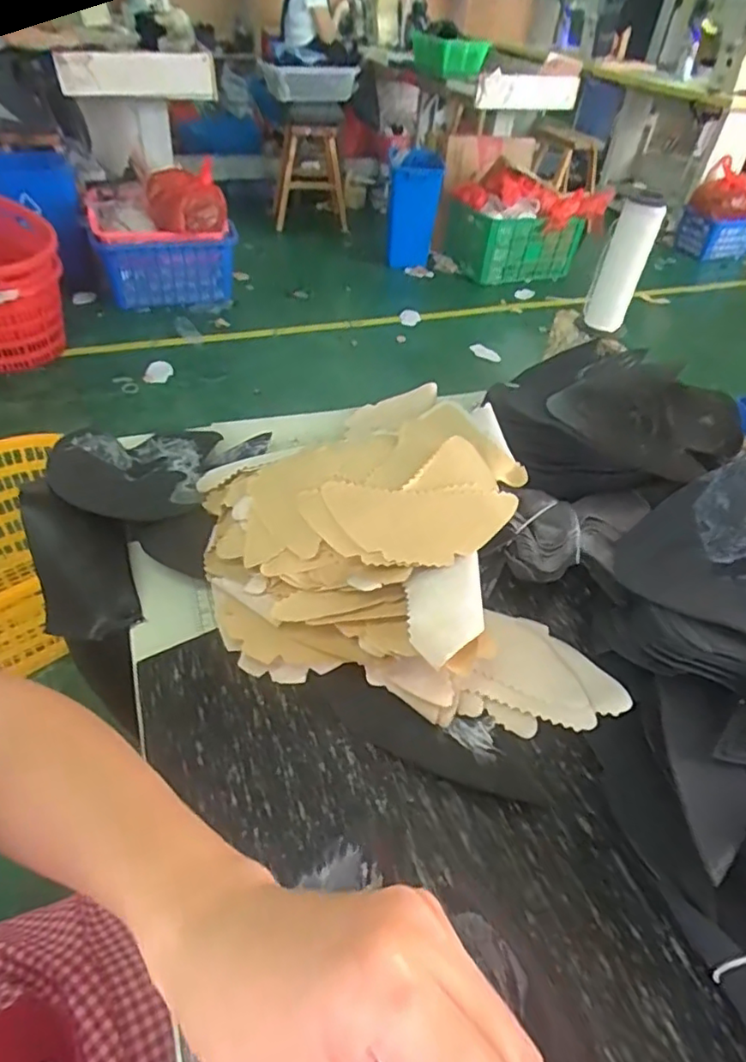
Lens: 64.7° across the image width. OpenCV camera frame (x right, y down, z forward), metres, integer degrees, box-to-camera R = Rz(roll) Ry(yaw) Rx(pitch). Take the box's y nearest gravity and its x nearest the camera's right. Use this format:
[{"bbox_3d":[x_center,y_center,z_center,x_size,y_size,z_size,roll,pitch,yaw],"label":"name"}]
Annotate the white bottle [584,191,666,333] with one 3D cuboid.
[{"bbox_3d":[0.273,-0.290,0.644,0.039,0.137,0.032,31,48,23],"label":"white bottle"}]

